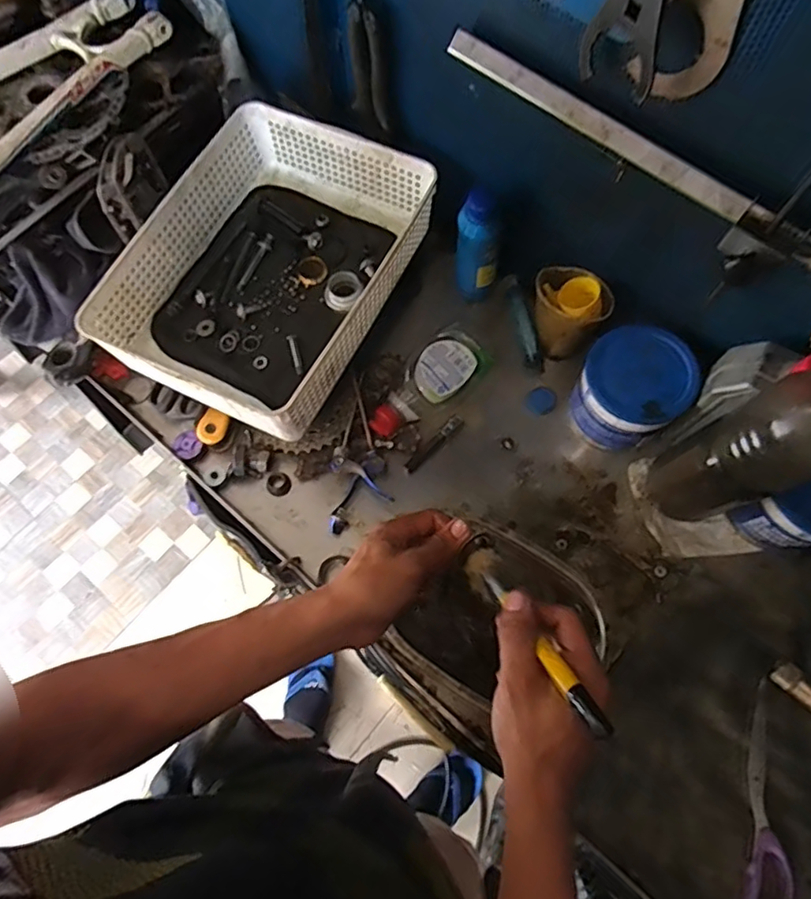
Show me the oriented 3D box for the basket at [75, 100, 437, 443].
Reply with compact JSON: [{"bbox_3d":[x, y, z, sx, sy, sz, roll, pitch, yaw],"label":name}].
[{"bbox_3d":[-0.144,-0.194,0.622,0.248,0.087,0.327,24,72,10],"label":"basket"}]

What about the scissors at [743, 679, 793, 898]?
[{"bbox_3d":[0.318,0.307,0.504,0.036,0.006,0.187,12,70,6],"label":"scissors"}]

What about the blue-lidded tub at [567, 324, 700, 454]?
[{"bbox_3d":[0.228,-0.056,0.598,0.099,0.107,0.094,0,69,1],"label":"blue-lidded tub"}]

